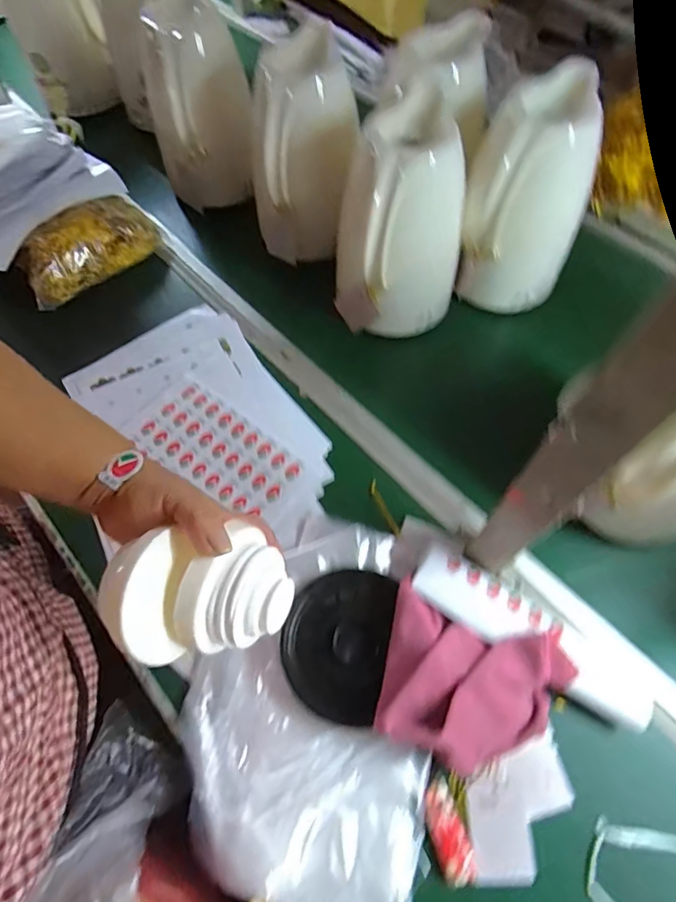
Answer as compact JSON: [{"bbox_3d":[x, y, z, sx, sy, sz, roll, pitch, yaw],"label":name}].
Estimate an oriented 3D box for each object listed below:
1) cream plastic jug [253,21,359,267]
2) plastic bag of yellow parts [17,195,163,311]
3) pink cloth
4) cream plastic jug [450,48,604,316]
[{"bbox_3d":[-0.040,-0.384,0.651,0.118,0.213,0.159,6,62,4],"label":"cream plastic jug"},{"bbox_3d":[-0.353,-0.290,0.685,0.068,0.082,0.200,40,69,19],"label":"plastic bag of yellow parts"},{"bbox_3d":[0.118,0.207,0.428,0.159,0.053,0.127,18,63,10],"label":"pink cloth"},{"bbox_3d":[0.236,-0.306,0.603,0.135,0.222,0.166,21,64,11],"label":"cream plastic jug"}]

